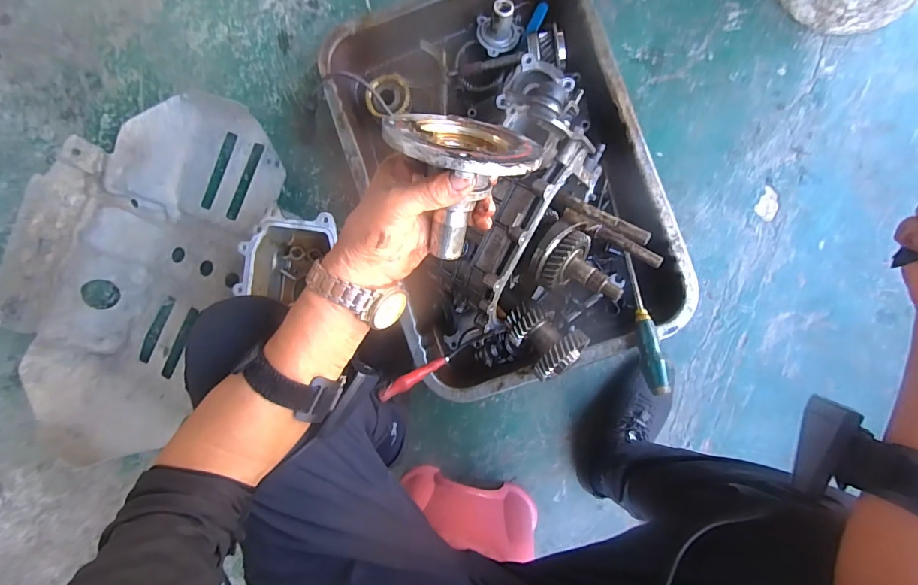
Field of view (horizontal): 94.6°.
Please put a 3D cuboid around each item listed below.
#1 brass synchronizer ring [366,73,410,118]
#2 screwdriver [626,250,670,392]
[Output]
[{"bbox_3d":[-0.124,-0.343,0.734,0.077,0.023,0.065,-6,88,5],"label":"brass synchronizer ring"},{"bbox_3d":[0.274,0.042,0.626,0.027,0.024,0.210,-5,66,5],"label":"screwdriver"}]

